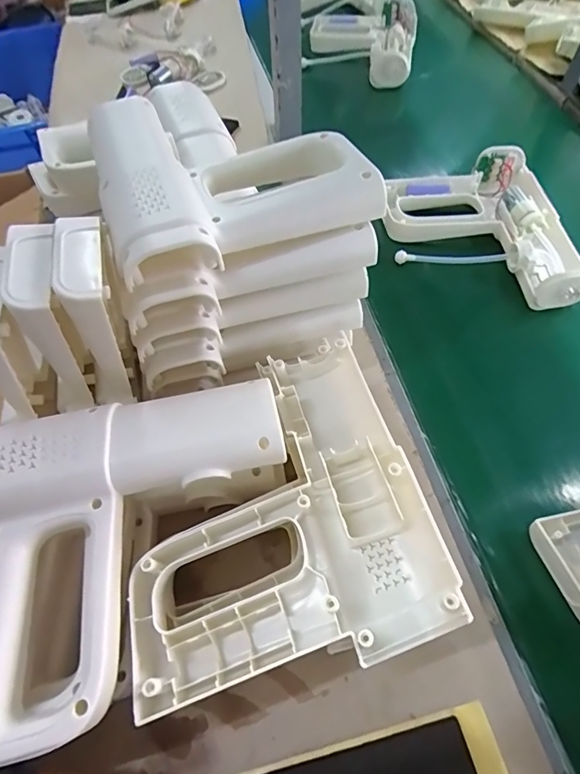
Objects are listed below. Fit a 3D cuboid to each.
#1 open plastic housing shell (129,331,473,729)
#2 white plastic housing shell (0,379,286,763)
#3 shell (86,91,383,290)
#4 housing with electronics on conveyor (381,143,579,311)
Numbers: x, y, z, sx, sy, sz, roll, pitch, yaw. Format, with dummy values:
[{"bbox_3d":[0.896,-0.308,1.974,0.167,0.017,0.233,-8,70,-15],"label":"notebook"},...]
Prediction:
[{"bbox_3d":[-0.015,0.067,0.289,0.178,0.035,0.207,-14,60,-5],"label":"open plastic housing shell"},{"bbox_3d":[-0.092,0.085,0.257,0.200,0.040,0.165,-16,59,-6],"label":"white plastic housing shell"},{"bbox_3d":[-0.049,-0.168,0.324,0.176,0.035,0.192,-18,59,-8],"label":"shell"},{"bbox_3d":[0.205,-0.175,0.498,0.180,0.053,0.207,-3,58,2],"label":"housing with electronics on conveyor"}]

